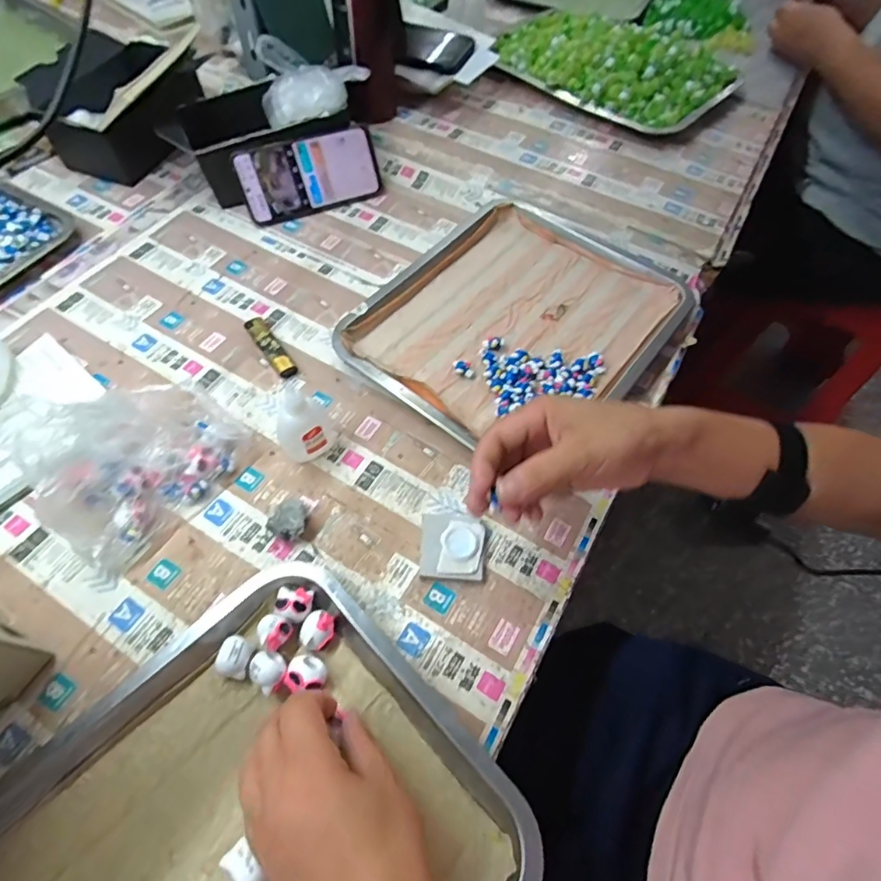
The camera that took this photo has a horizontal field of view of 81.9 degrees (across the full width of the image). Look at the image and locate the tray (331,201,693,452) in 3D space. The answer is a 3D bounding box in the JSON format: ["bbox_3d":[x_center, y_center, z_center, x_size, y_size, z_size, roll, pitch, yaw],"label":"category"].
[{"bbox_3d":[0.076,-0.124,0.527,0.262,0.023,0.304,35,64,18],"label":"tray"}]

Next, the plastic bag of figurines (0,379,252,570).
[{"bbox_3d":[-0.246,0.005,0.395,0.103,0.099,0.146,34,64,17],"label":"plastic bag of figurines"}]

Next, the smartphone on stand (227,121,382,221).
[{"bbox_3d":[-0.151,-0.309,0.590,0.159,0.075,0.011,-20,32,-12],"label":"smartphone on stand"}]

